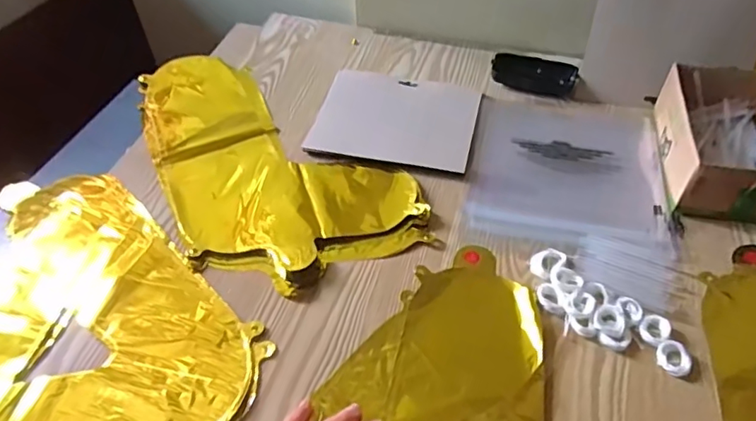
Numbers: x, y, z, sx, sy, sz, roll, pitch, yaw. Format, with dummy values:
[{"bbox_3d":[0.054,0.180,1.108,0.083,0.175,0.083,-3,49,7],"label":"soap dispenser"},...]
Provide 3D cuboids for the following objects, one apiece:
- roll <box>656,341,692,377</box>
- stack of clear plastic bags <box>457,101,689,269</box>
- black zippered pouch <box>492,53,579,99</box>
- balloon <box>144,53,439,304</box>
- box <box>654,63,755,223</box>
[{"bbox_3d":[0.246,0.123,0.457,0.026,0.006,0.028,-1,47,1],"label":"roll"},{"bbox_3d":[0.215,-0.050,0.622,0.207,0.007,0.227,9,48,9],"label":"stack of clear plastic bags"},{"bbox_3d":[0.212,-0.185,0.747,0.110,0.026,0.045,13,48,13],"label":"black zippered pouch"},{"bbox_3d":[-0.139,-0.077,0.654,0.235,0.015,0.417,-21,50,-18],"label":"balloon"},{"bbox_3d":[0.385,-0.077,0.595,0.133,0.062,0.196,9,47,9],"label":"box"}]

